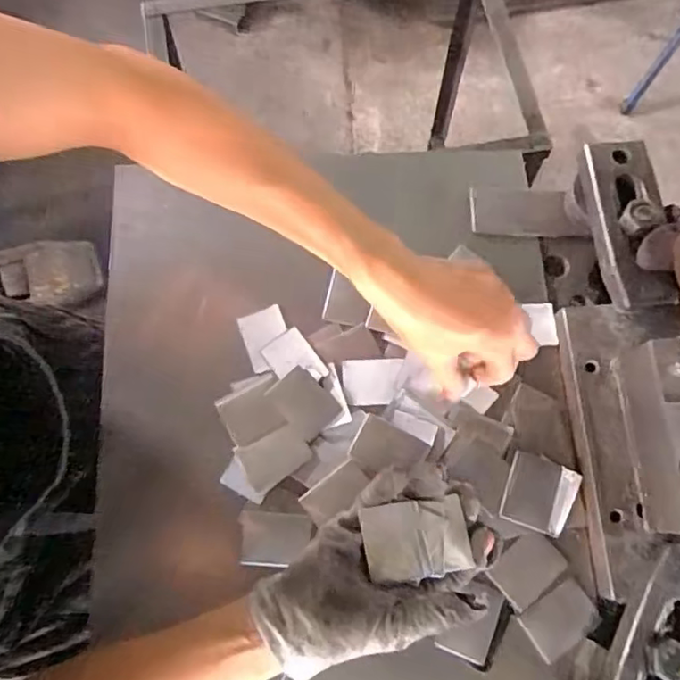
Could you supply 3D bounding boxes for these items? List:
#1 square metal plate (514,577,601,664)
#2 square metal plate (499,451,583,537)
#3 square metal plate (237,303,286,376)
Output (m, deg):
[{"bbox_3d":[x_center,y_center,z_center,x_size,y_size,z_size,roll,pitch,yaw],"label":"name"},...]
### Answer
[{"bbox_3d":[0.150,0.191,0.406,0.050,0.005,0.033,-30,58,-14],"label":"square metal plate"},{"bbox_3d":[0.142,0.110,0.423,0.049,0.007,0.049,19,74,6],"label":"square metal plate"},{"bbox_3d":[-0.056,-0.001,0.456,0.033,0.004,0.050,-23,67,1],"label":"square metal plate"}]

